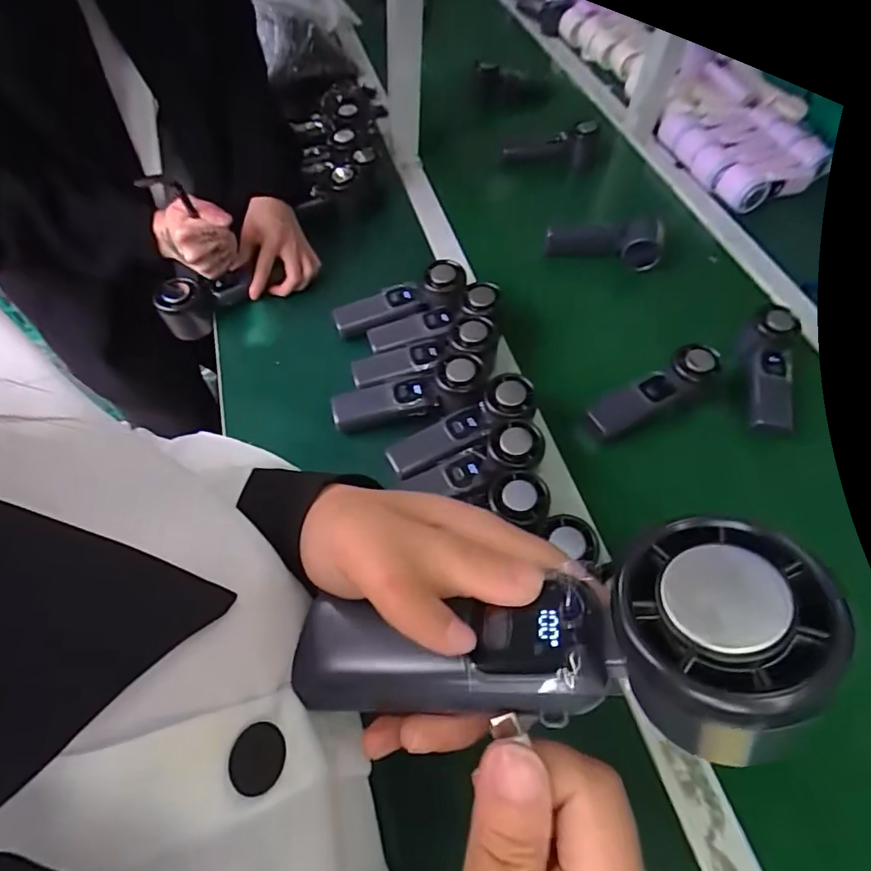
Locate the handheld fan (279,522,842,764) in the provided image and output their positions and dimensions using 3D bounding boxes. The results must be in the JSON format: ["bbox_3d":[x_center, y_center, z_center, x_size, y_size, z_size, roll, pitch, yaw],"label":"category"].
[{"bbox_3d":[0.033,0.072,0.166,0.162,0.047,0.056,-17,54,22],"label":"handheld fan"}]

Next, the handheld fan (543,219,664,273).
[{"bbox_3d":[0.238,-0.275,0.729,0.161,0.061,0.056,11,57,3],"label":"handheld fan"}]

